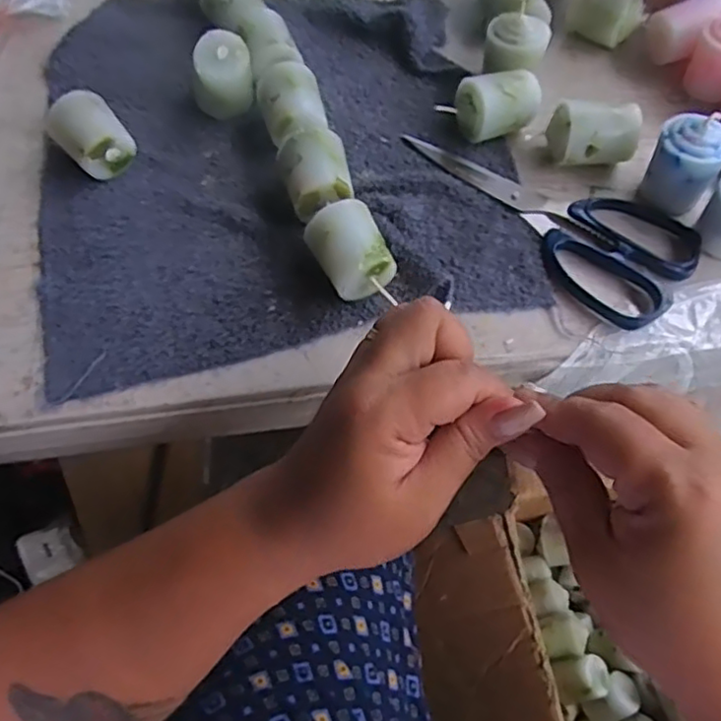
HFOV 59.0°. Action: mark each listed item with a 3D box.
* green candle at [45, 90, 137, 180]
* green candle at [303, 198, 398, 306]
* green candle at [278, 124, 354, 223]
[{"bbox_3d":[-0.164,-0.136,0.387,0.038,0.043,0.037,-35,67,-16],"label":"green candle"},{"bbox_3d":[-0.005,-0.056,0.342,0.036,0.034,0.049,-23,64,-10],"label":"green candle"},{"bbox_3d":[-0.025,-0.104,0.368,0.037,0.034,0.053,-16,63,-7],"label":"green candle"}]

